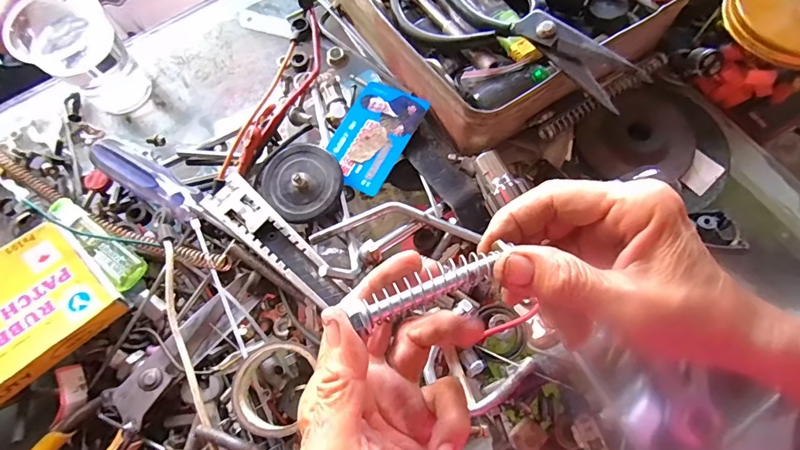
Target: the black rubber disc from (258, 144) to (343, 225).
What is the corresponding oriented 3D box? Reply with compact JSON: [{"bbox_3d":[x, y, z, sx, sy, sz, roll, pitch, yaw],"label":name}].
[{"bbox_3d":[-0.071,-0.033,0.293,0.053,0.013,0.058,-1,71,2],"label":"black rubber disc"}]

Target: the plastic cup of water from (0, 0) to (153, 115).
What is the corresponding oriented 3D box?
[{"bbox_3d":[-0.241,-0.129,0.326,0.063,0.070,0.065,-1,71,2],"label":"plastic cup of water"}]

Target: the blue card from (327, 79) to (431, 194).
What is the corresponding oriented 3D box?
[{"bbox_3d":[-0.020,-0.068,0.311,0.053,0.004,0.085,26,75,16],"label":"blue card"}]

